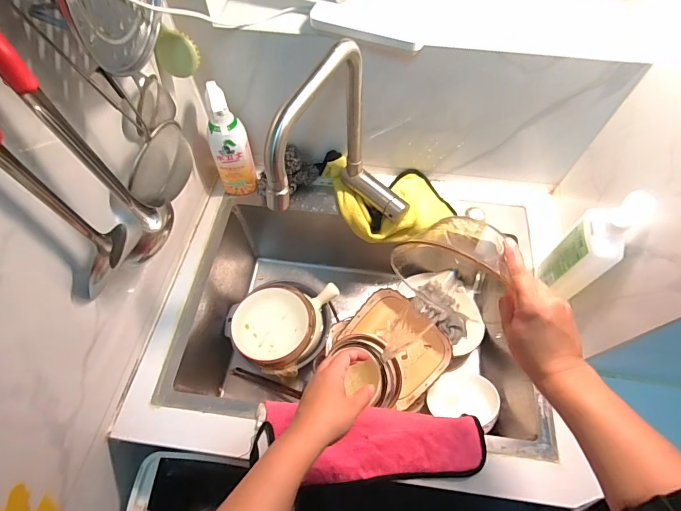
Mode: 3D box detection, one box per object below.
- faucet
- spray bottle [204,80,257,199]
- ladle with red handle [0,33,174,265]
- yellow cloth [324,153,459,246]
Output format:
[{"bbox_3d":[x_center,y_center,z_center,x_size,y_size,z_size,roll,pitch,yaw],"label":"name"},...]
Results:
[{"bbox_3d":[0.021,-0.113,0.560,0.138,0.302,0.242,26,65,12],"label":"faucet"},{"bbox_3d":[-0.189,-0.188,0.670,0.055,0.218,0.062,27,66,13],"label":"spray bottle"},{"bbox_3d":[-0.248,-0.104,0.363,0.072,0.340,0.074,-33,68,-16],"label":"ladle with red handle"},{"bbox_3d":[0.087,-0.107,0.745,0.266,0.084,0.147,8,63,3],"label":"yellow cloth"}]

